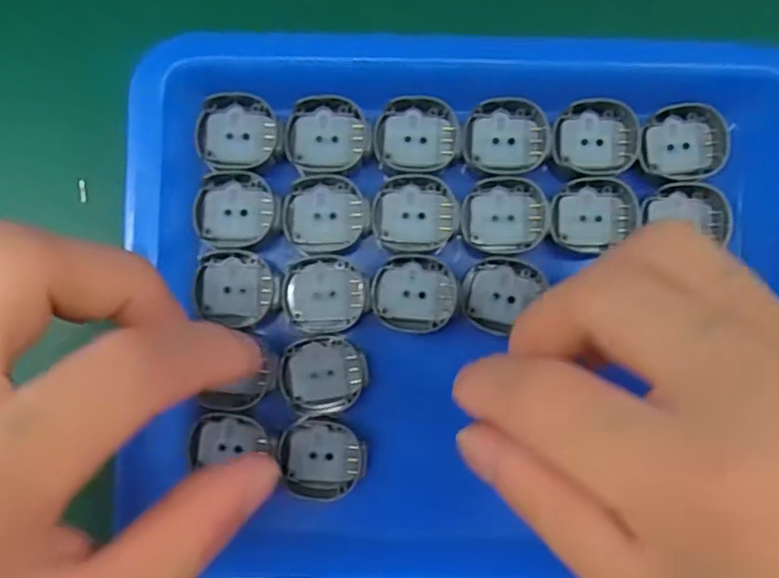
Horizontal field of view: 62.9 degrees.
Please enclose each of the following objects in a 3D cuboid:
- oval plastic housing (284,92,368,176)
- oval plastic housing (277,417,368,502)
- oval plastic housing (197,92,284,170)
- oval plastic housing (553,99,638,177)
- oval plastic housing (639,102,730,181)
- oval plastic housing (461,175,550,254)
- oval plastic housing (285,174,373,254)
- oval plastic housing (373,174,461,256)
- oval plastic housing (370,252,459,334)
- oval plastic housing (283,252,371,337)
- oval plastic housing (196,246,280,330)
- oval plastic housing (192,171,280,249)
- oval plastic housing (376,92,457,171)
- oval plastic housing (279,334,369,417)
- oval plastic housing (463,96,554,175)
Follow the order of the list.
[{"bbox_3d":[-0.021,-0.052,0.213,0.026,0.006,0.026,5,86,0],"label":"oval plastic housing"},{"bbox_3d":[-0.022,0.056,0.208,0.028,0.006,0.025,9,86,0],"label":"oval plastic housing"},{"bbox_3d":[-0.050,-0.052,0.211,0.027,0.005,0.025,-7,86,-1],"label":"oval plastic housing"},{"bbox_3d":[0.070,-0.051,0.214,0.028,0.005,0.025,8,86,0],"label":"oval plastic housing"},{"bbox_3d":[0.099,-0.049,0.214,0.027,0.008,0.024,-6,86,-1],"label":"oval plastic housing"},{"bbox_3d":[0.039,-0.025,0.213,0.028,0.005,0.025,-6,86,-1],"label":"oval plastic housing"},{"bbox_3d":[-0.021,-0.025,0.213,0.027,0.004,0.026,-8,86,-1],"label":"oval plastic housing"},{"bbox_3d":[0.009,-0.025,0.212,0.028,0.006,0.025,2,86,-1],"label":"oval plastic housing"},{"bbox_3d":[0.008,0.002,0.211,0.028,0.004,0.025,7,86,0],"label":"oval plastic housing"},{"bbox_3d":[-0.021,0.002,0.211,0.028,0.004,0.026,0,86,-1],"label":"oval plastic housing"},{"bbox_3d":[-0.050,0.000,0.212,0.027,0.005,0.025,3,86,-1],"label":"oval plastic housing"},{"bbox_3d":[-0.050,-0.026,0.211,0.028,0.006,0.025,13,86,0],"label":"oval plastic housing"},{"bbox_3d":[0.009,-0.051,0.213,0.027,0.005,0.026,3,86,-1],"label":"oval plastic housing"},{"bbox_3d":[-0.022,0.029,0.210,0.028,0.004,0.026,8,86,0],"label":"oval plastic housing"},{"bbox_3d":[0.040,-0.051,0.213,0.029,0.006,0.024,-2,86,-1],"label":"oval plastic housing"}]

